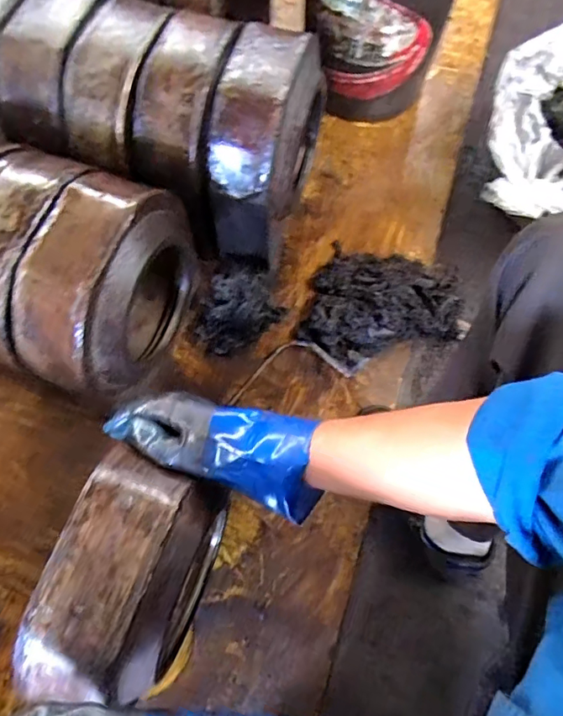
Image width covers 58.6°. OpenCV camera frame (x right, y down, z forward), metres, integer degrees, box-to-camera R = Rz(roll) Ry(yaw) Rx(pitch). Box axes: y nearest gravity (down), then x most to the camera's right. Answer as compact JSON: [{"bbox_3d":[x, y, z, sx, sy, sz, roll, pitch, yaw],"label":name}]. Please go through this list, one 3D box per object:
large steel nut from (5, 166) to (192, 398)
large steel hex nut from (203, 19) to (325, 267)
[{"bbox_3d":[-0.223,-0.084,0.684,0.120,0.263,0.264,20,70,7],"label":"large steel nut"},{"bbox_3d":[-0.022,-0.322,0.780,0.116,0.250,0.245,15,69,6],"label":"large steel hex nut"}]

